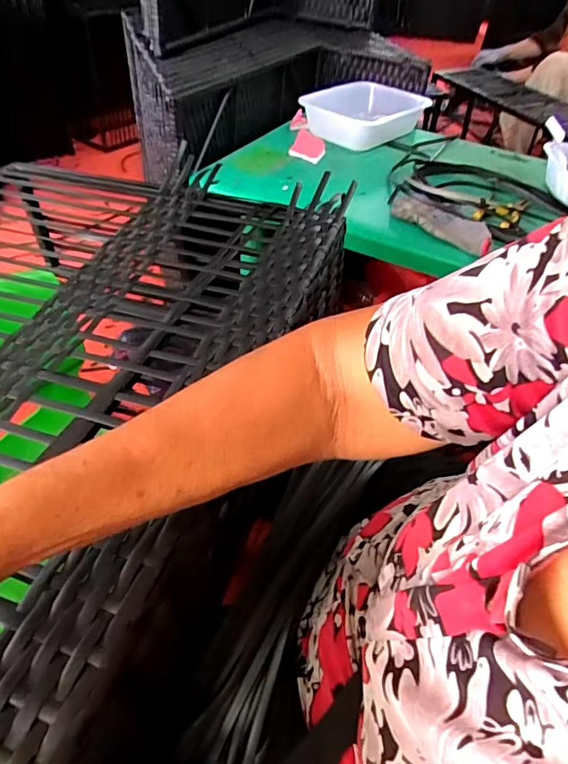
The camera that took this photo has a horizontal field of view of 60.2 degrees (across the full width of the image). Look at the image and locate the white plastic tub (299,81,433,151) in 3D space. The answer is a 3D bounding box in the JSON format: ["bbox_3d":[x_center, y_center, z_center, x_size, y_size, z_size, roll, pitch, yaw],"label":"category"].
[{"bbox_3d":[0.191,-0.627,1.148,0.183,0.075,0.291,36,53,27],"label":"white plastic tub"}]

